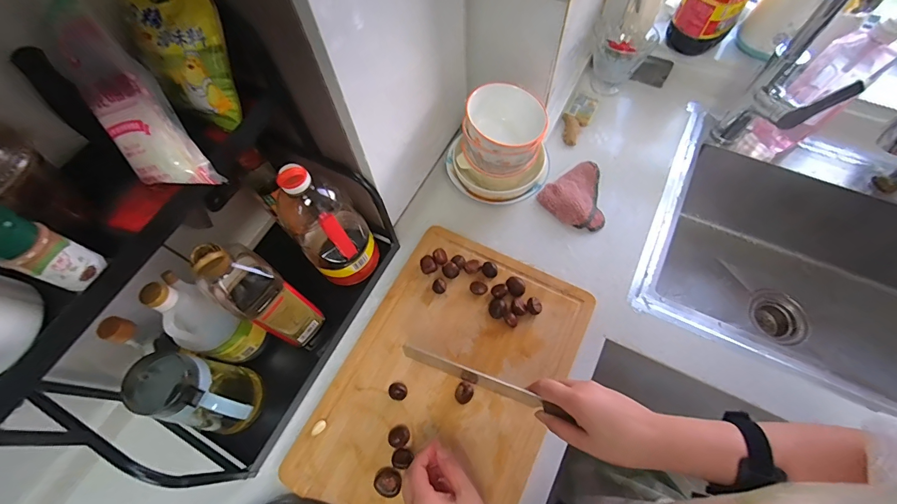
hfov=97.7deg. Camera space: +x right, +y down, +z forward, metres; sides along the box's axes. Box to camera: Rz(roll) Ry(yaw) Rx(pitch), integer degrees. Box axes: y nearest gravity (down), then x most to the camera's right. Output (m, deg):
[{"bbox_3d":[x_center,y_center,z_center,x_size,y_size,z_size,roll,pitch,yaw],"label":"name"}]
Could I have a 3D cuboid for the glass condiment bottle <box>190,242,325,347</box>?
[{"bbox_3d":[-0.238,0.049,0.490,0.093,0.240,0.062,31,70,16],"label":"glass condiment bottle"}]

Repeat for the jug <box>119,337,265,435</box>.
[{"bbox_3d":[-0.311,0.189,0.510,0.125,0.152,0.086,23,68,13],"label":"jug"}]

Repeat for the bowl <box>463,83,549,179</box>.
[{"bbox_3d":[0.085,-0.188,0.617,0.119,0.080,0.112,-1,65,2],"label":"bowl"}]

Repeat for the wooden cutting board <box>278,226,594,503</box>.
[{"bbox_3d":[-0.002,0.183,0.566,0.298,0.026,0.430,24,68,11],"label":"wooden cutting board"}]

